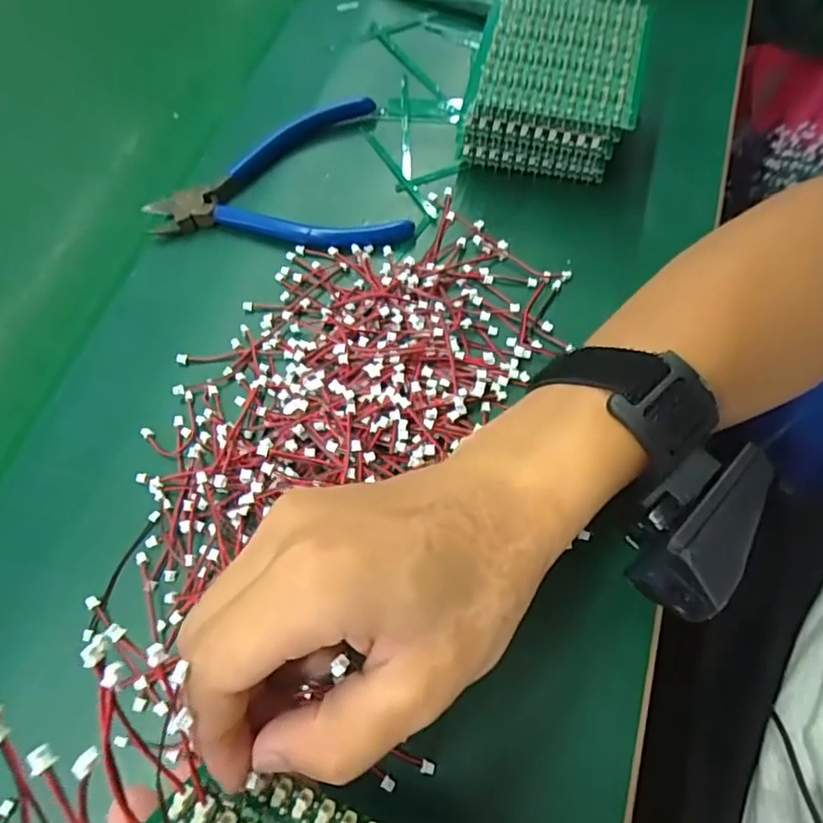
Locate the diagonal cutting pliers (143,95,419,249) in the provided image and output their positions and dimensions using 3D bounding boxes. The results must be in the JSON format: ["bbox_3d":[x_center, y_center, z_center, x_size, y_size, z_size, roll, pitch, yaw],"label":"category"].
[{"bbox_3d":[-0.079,-0.126,0.338,0.137,0.013,0.104,-16,65,-3],"label":"diagonal cutting pliers"}]

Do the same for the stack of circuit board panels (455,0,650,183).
[{"bbox_3d":[0.080,-0.182,0.332,0.086,0.057,0.092,13,67,10],"label":"stack of circuit board panels"}]

